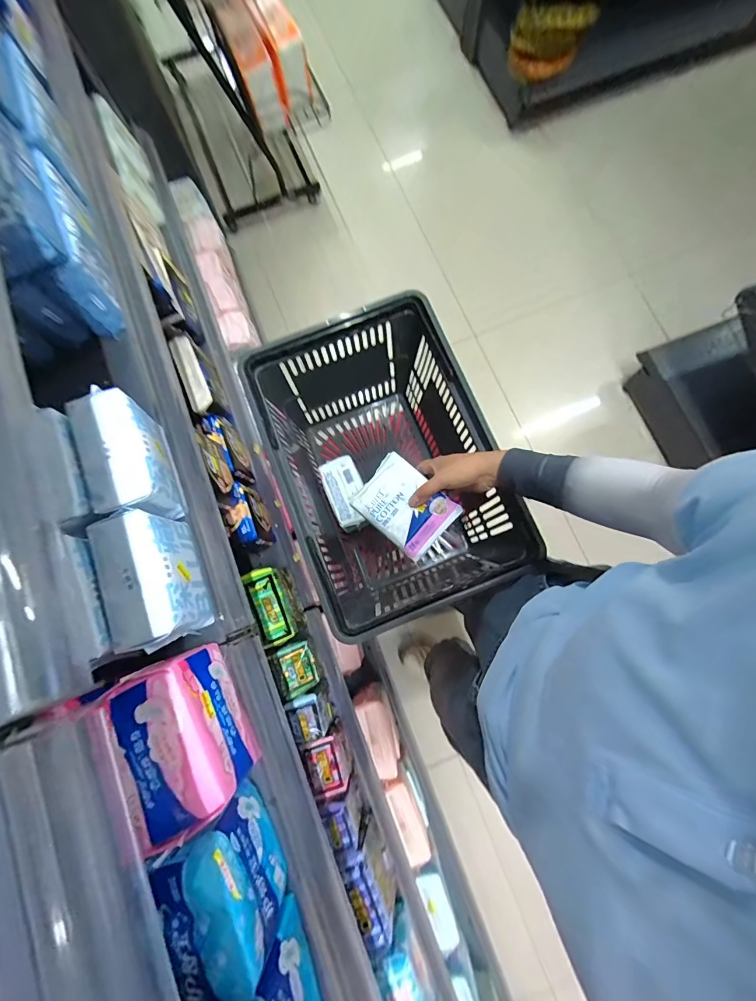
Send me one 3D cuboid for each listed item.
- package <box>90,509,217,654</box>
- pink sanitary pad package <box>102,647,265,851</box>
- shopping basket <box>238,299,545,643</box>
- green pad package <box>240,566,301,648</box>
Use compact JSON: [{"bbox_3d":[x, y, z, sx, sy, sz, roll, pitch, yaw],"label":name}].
[{"bbox_3d":[-0.206,0.075,0.365,0.056,0.079,0.114,-23,80,-3],"label":"package"},{"bbox_3d":[-0.167,0.202,0.341,0.068,0.086,0.126,-24,80,-3],"label":"pink sanitary pad package"},{"bbox_3d":[0.014,-0.047,0.699,0.309,0.275,0.452,-22,79,-3],"label":"shopping basket"},{"bbox_3d":[-0.173,0.176,0.673,0.054,0.084,0.122,-24,80,-3],"label":"green pad package"}]

